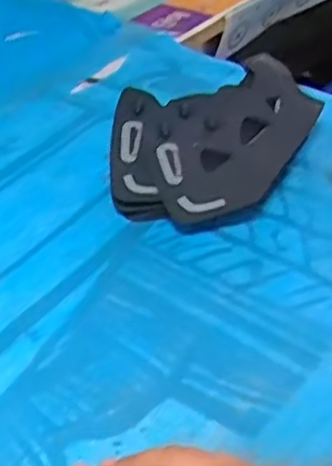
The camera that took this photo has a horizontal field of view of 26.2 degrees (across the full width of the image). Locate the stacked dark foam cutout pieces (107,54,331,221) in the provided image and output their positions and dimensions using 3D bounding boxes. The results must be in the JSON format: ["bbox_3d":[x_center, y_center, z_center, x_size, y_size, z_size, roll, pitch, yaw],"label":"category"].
[{"bbox_3d":[0.040,-0.081,0.587,0.153,0.046,0.206,8,40,19],"label":"stacked dark foam cutout pieces"}]

